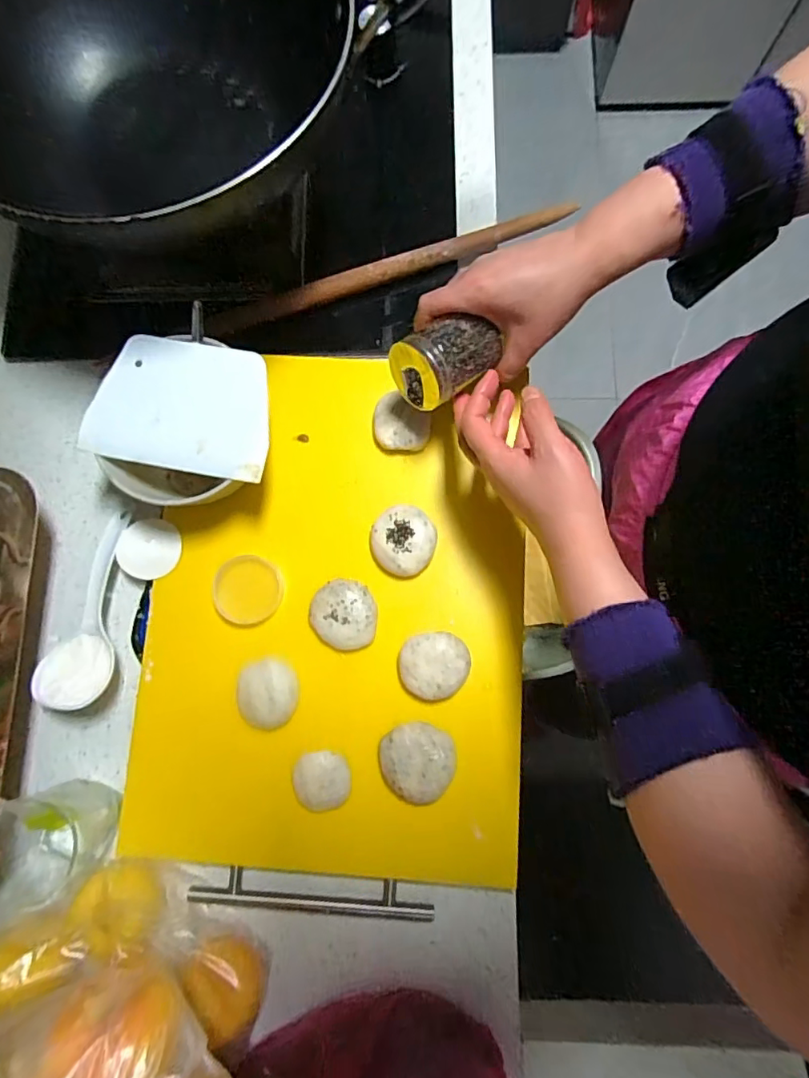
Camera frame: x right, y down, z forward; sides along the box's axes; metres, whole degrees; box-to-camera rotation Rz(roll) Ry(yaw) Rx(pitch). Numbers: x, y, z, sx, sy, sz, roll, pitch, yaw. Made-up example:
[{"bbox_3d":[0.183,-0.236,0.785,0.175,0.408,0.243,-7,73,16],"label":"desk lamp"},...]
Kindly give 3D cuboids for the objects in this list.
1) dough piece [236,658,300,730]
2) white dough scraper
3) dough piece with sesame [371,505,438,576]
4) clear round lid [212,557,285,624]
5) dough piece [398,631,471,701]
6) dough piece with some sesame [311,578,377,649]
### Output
[{"bbox_3d":[-0.111,0.127,0.426,0.045,0.025,0.055,-9,80,0],"label":"dough piece"},{"bbox_3d":[-0.176,-0.108,0.420,0.146,0.005,0.104,11,81,5],"label":"white dough scraper"},{"bbox_3d":[-0.001,0.001,0.452,0.054,0.018,0.058,0,80,1],"label":"dough piece with sesame"},{"bbox_3d":[-0.134,0.043,0.450,0.055,0.011,0.057,0,80,1],"label":"clear round lid"},{"bbox_3d":[0.025,0.105,0.434,0.057,0.020,0.051,-5,80,1],"label":"dough piece"},{"bbox_3d":[-0.052,0.064,0.443,0.055,0.017,0.058,0,80,1],"label":"dough piece with some sesame"}]

